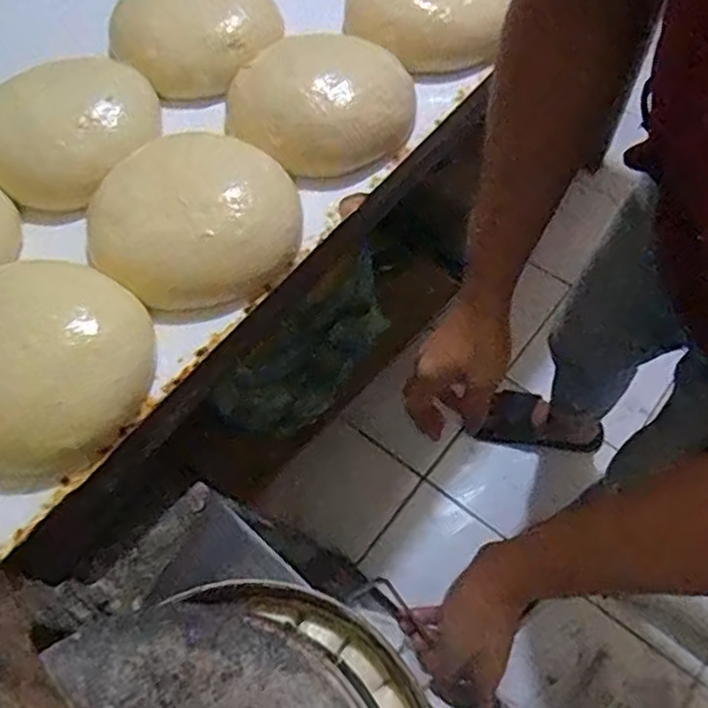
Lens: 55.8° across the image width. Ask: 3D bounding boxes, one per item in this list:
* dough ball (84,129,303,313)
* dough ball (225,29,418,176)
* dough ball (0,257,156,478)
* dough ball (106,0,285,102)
[{"bbox_3d":[-0.160,-0.140,0.676,0.190,0.052,0.193,0,62,1],"label":"dough ball"},{"bbox_3d":[-0.041,-0.286,0.740,0.195,0.056,0.187,0,62,1],"label":"dough ball"},{"bbox_3d":[-0.291,-0.004,0.615,0.204,0.069,0.193,0,62,1],"label":"dough ball"},{"bbox_3d":[-0.202,-0.401,0.811,0.181,0.059,0.181,0,62,1],"label":"dough ball"}]

